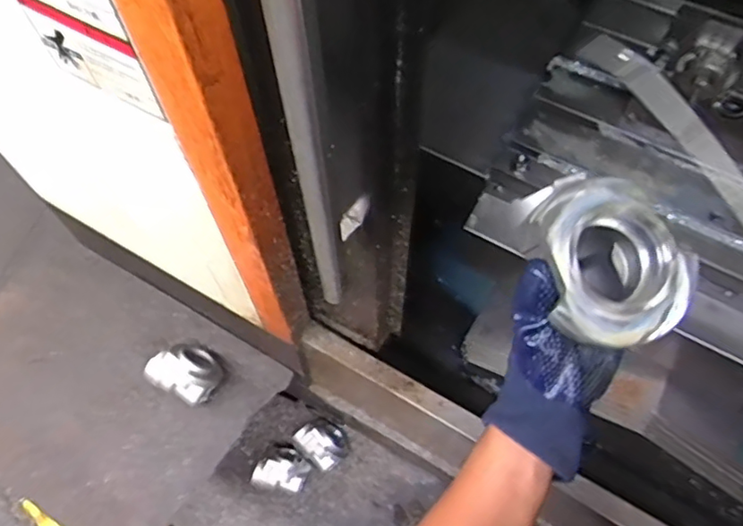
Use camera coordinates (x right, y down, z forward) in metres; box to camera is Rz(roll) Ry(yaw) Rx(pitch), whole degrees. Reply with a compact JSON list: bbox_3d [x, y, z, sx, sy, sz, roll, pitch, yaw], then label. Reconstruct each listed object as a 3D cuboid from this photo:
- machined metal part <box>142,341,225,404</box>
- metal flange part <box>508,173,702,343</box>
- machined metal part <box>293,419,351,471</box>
[{"bbox_3d":[-0.353,0.202,1.109,0.132,0.092,0.103,23,64,12],"label":"machined metal part"},{"bbox_3d":[0.164,-0.005,0.393,0.094,0.043,0.115,-9,62,-4],"label":"metal flange part"},{"bbox_3d":[-0.114,0.423,1.380,0.127,0.075,0.106,36,68,18],"label":"machined metal part"}]

